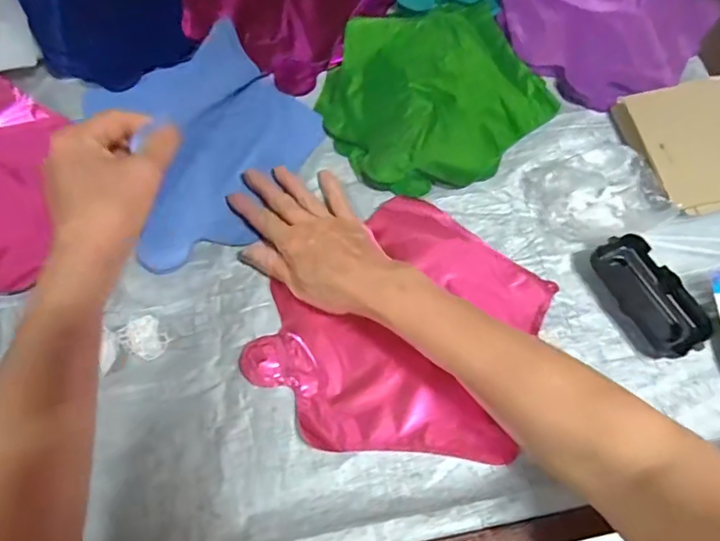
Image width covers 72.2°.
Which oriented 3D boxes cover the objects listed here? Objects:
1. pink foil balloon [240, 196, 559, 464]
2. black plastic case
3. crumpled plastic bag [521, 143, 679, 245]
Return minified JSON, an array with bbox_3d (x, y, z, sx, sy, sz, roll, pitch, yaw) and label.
[{"bbox_3d":[0.038,0.048,0.424,0.223,0.021,0.219,19,67,7],"label":"pink foil balloon"},{"bbox_3d":[0.252,0.021,0.432,0.048,0.027,0.108,-23,68,-11],"label":"black plastic case"},{"bbox_3d":[0.228,-0.075,0.471,0.116,0.028,0.094,-19,68,-10],"label":"crumpled plastic bag"}]

